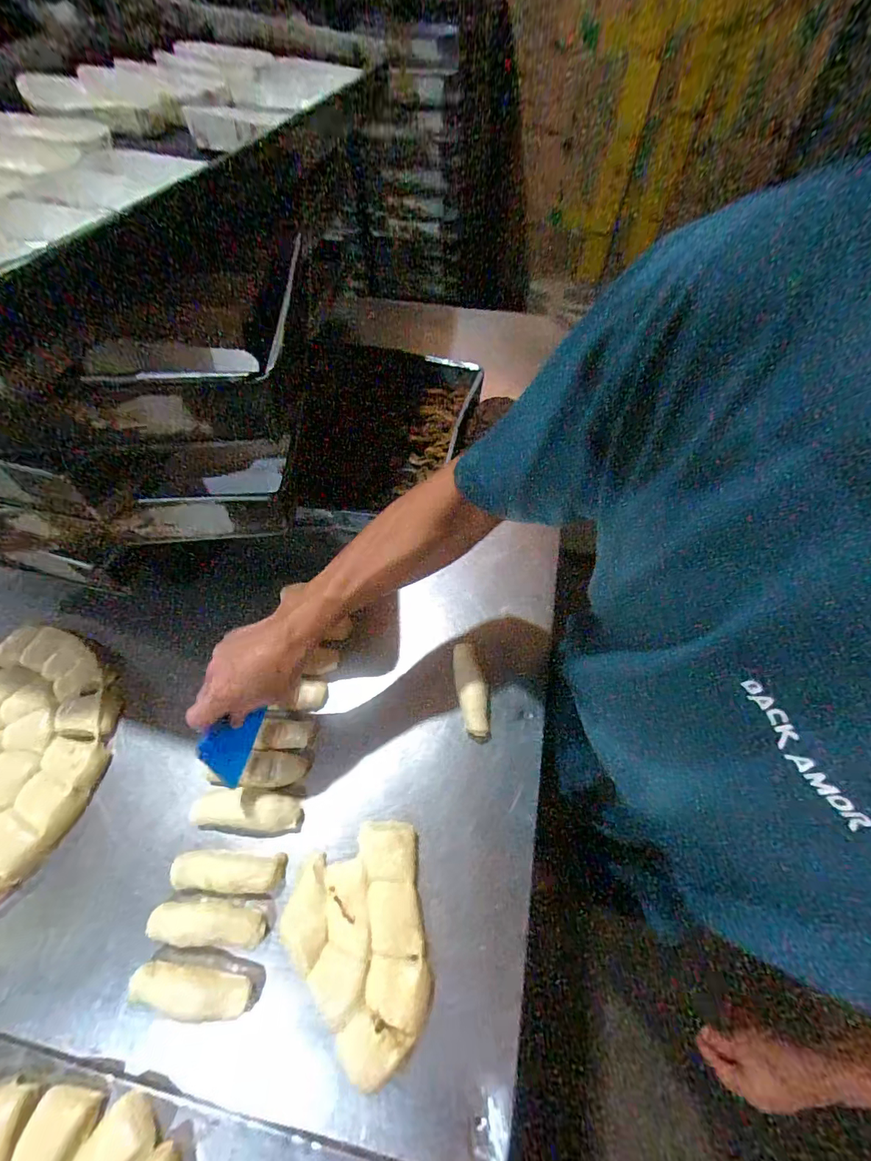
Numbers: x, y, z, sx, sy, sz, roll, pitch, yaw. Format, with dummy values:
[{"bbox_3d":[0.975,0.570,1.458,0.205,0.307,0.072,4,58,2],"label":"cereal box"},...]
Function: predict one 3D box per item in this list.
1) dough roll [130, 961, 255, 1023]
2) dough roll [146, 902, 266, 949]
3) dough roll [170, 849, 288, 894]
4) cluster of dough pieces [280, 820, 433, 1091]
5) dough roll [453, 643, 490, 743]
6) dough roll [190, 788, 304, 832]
[{"bbox_3d":[-0.215,0.360,0.389,0.101,0.023,0.031,8,60,6],"label":"dough roll"},{"bbox_3d":[-0.213,0.319,0.413,0.103,0.030,0.033,0,60,1],"label":"dough roll"},{"bbox_3d":[-0.201,0.284,0.434,0.102,0.021,0.033,2,60,2],"label":"dough roll"},{"bbox_3d":[-0.072,0.331,0.409,0.122,0.029,0.177,-8,60,-4],"label":"cluster of dough pieces"},{"bbox_3d":[0.040,0.131,0.529,0.033,0.035,0.115,-7,60,-3],"label":"dough roll"},{"bbox_3d":[-0.196,0.236,0.458,0.112,0.024,0.036,3,60,3],"label":"dough roll"}]

